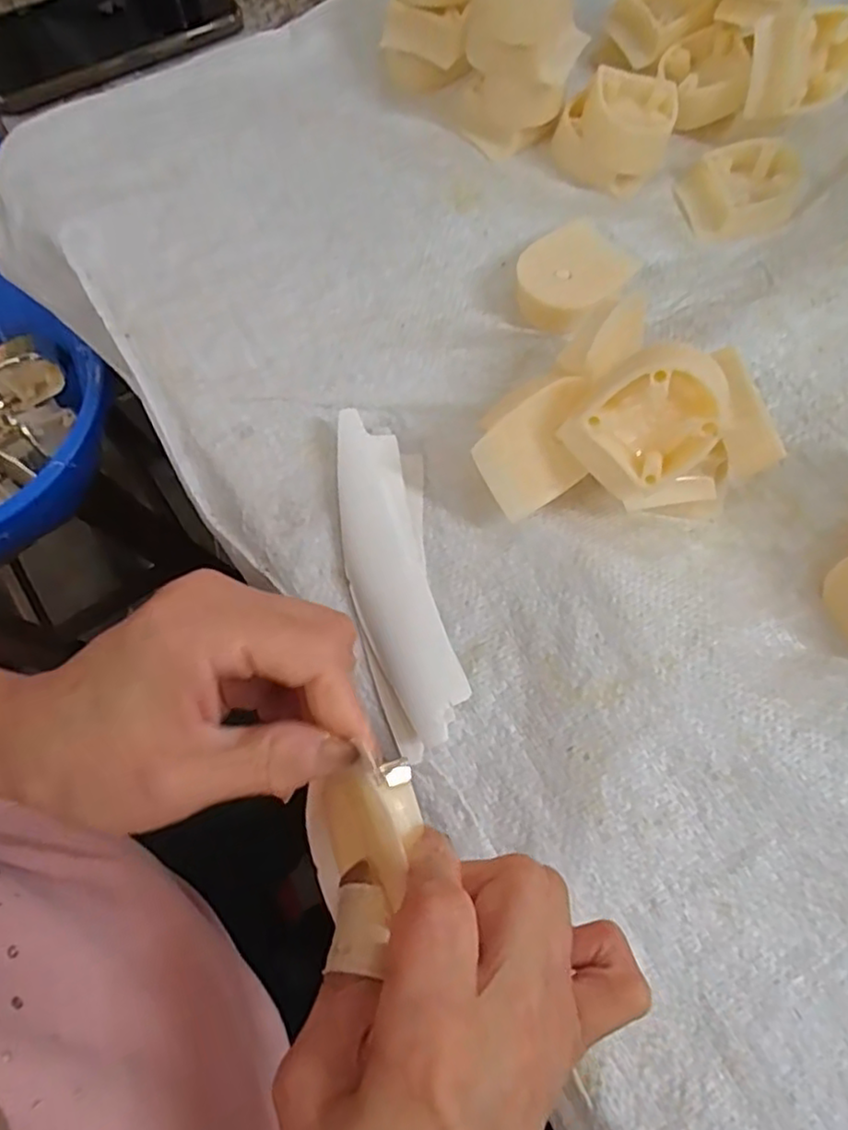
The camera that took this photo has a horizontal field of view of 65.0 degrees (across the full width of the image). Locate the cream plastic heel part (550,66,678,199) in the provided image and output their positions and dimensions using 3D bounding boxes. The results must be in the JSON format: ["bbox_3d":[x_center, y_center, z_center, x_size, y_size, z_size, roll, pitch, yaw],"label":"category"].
[{"bbox_3d":[0.108,-0.249,0.378,0.061,0.035,0.058,16,72,6],"label":"cream plastic heel part"}]

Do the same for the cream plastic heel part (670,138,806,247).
[{"bbox_3d":[0.181,-0.212,0.373,0.062,0.020,0.053,-17,72,-5],"label":"cream plastic heel part"}]

